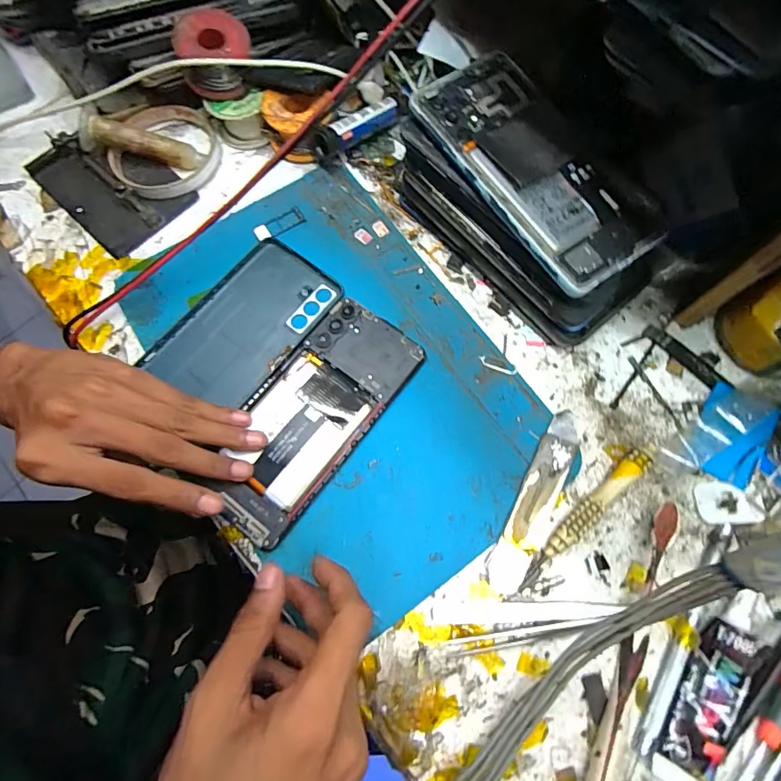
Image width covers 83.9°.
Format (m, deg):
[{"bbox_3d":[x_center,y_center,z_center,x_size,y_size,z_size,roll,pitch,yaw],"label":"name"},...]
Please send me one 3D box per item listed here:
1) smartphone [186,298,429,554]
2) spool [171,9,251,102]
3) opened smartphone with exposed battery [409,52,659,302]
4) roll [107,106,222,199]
[{"bbox_3d":[-0.048,0.016,0.276,0.073,0.006,0.158,29,74,10],"label":"smartphone"},{"bbox_3d":[-0.129,-0.248,0.321,0.053,0.032,0.050,-1,73,2],"label":"spool"},{"bbox_3d":[0.083,-0.131,0.253,0.071,0.012,0.157,-35,75,-8],"label":"opened smartphone with exposed battery"},{"bbox_3d":[-0.177,-0.186,0.339,0.080,0.013,0.082,-1,73,2],"label":"roll"}]

